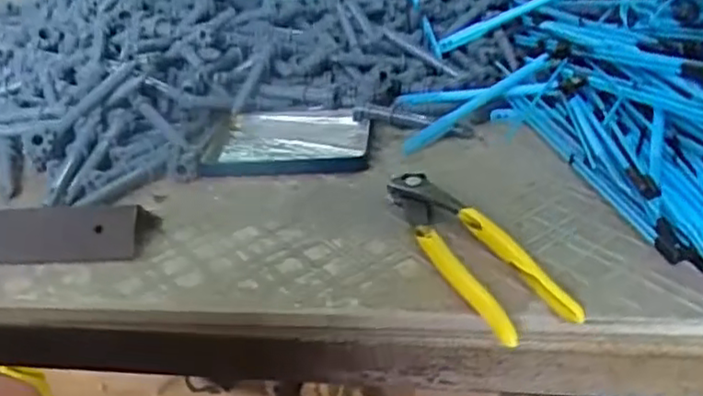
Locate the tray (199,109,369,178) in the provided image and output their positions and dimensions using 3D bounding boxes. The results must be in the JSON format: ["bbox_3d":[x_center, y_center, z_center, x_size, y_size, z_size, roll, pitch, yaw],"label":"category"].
[{"bbox_3d":[-0.050,-0.046,0.542,0.125,0.014,0.096,-1,31,8],"label":"tray"}]

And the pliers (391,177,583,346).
[{"bbox_3d":[0.066,0.028,0.387,0.044,0.015,0.159,-14,32,-14],"label":"pliers"}]

